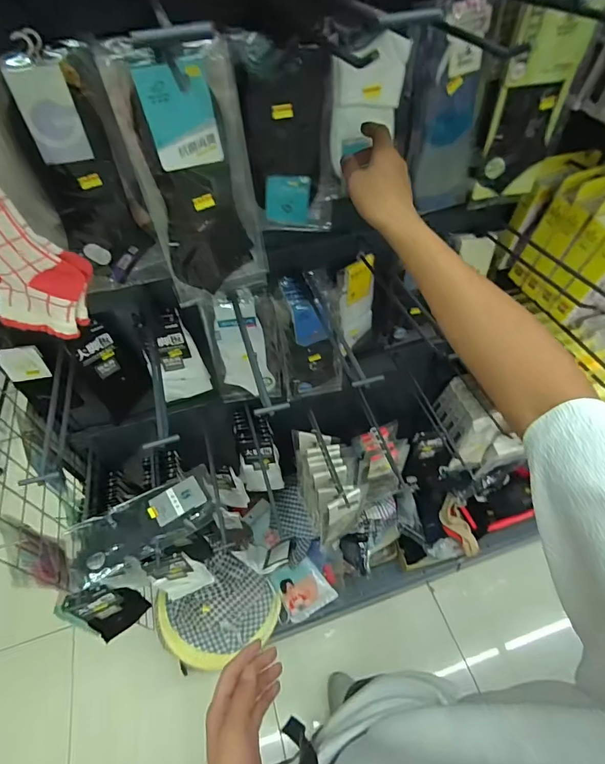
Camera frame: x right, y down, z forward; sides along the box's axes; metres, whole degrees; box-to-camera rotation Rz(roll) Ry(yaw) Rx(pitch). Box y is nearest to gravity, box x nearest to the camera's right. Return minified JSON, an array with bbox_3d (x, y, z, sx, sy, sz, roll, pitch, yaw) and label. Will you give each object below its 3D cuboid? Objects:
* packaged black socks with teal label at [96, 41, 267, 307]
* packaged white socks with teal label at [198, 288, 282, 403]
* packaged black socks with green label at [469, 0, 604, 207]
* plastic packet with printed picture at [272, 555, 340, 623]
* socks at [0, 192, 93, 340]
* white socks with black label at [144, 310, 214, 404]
[{"bbox_3d":[-0.113,-0.215,0.456,0.122,0.263,0.037,-18,51,-11],"label":"packaged black socks with teal label"},{"bbox_3d":[-0.108,-0.055,0.767,0.126,0.271,0.037,-3,49,-1],"label":"packaged white socks with teal label"},{"bbox_3d":[0.312,-0.370,0.559,0.113,0.230,0.025,-9,56,0],"label":"packaged black socks with green label"},{"bbox_3d":[0.003,0.648,1.266,0.175,0.027,0.159,-37,84,20],"label":"plastic packet with printed picture"},{"bbox_3d":[-0.282,-0.137,0.382,0.091,0.201,0.049,4,51,7],"label":"socks"},{"bbox_3d":[-0.229,-0.039,0.728,0.092,0.196,0.032,-29,52,-16],"label":"white socks with black label"}]

